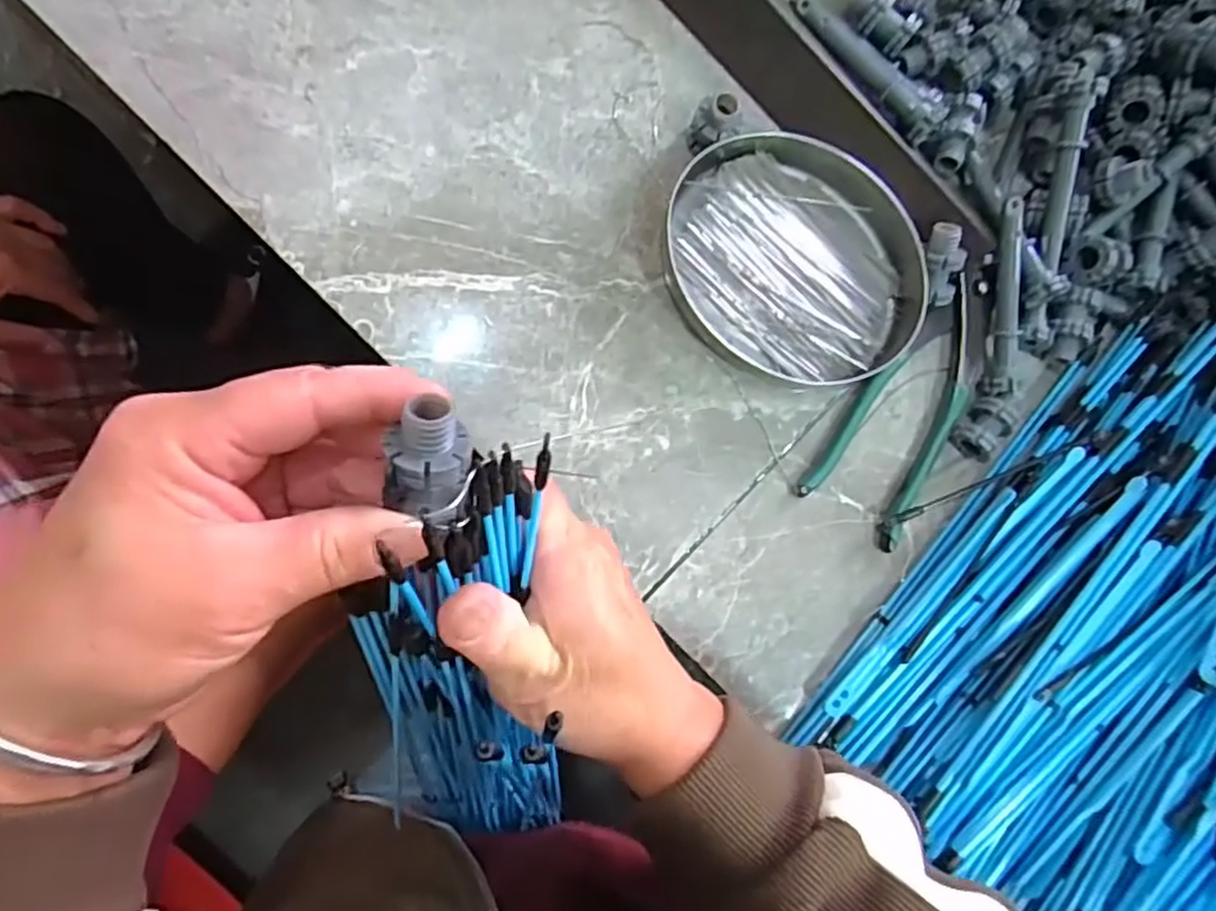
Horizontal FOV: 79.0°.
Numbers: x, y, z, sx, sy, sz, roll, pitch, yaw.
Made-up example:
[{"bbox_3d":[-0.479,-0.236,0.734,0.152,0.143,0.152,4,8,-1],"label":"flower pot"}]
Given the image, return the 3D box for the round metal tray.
[{"bbox_3d":[0.097,-0.100,0.374,0.129,0.016,0.119,0,88,-6],"label":"round metal tray"}]

